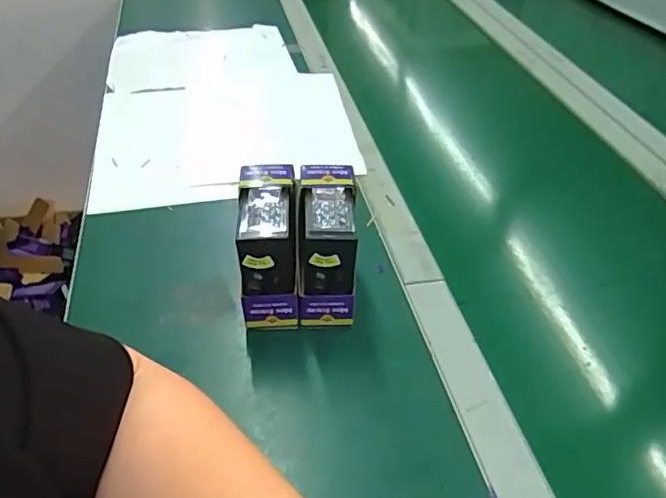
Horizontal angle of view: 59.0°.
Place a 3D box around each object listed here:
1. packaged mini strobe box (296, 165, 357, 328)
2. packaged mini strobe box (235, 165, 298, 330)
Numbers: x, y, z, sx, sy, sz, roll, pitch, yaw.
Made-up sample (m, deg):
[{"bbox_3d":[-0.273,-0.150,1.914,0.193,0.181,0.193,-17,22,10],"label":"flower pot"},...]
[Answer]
[{"bbox_3d":[-0.006,0.000,0.500,0.046,0.108,0.091,1,41,-1],"label":"packaged mini strobe box"},{"bbox_3d":[-0.055,0.000,0.503,0.044,0.106,0.096,-3,41,-5],"label":"packaged mini strobe box"}]

